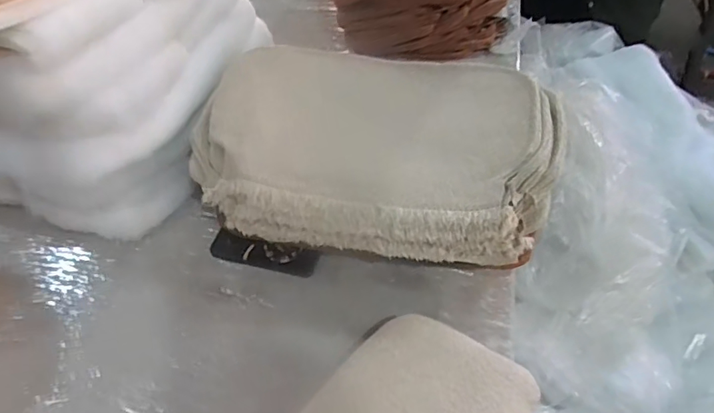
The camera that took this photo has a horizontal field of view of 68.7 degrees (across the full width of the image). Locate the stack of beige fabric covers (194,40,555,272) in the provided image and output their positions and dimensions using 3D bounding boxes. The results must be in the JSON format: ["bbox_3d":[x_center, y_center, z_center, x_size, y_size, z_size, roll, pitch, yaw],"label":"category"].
[{"bbox_3d":[0.020,-0.091,0.736,0.499,0.097,0.313,2,52,7],"label":"stack of beige fabric covers"}]

